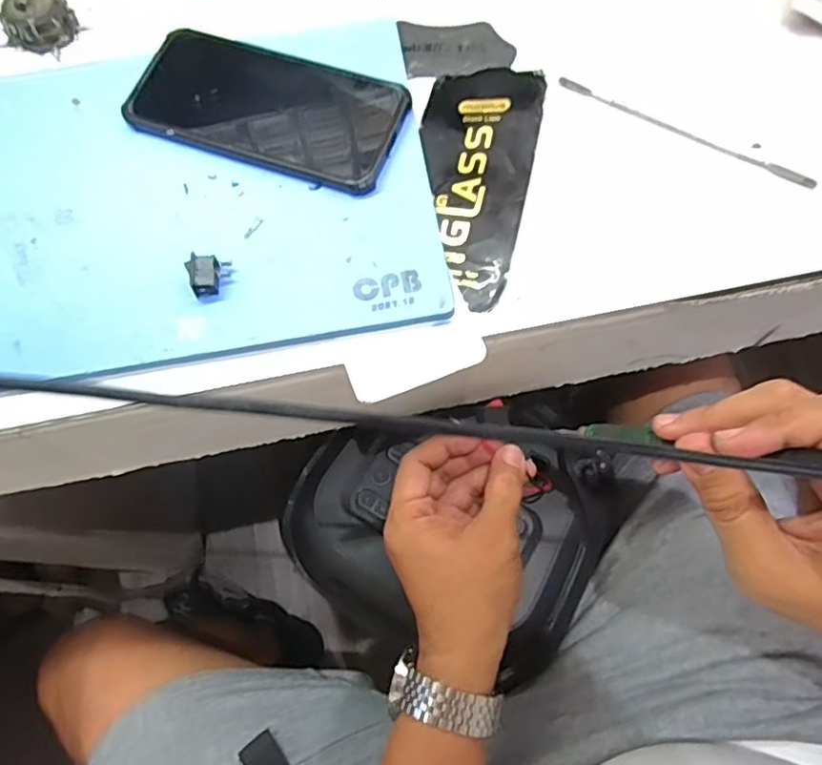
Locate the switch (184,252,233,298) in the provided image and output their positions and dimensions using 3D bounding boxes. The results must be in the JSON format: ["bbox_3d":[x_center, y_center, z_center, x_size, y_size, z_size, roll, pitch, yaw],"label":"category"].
[{"bbox_3d":[-0.110,-0.059,0.332,0.020,0.017,0.019,-8,70,-2],"label":"switch"}]

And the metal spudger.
[{"bbox_3d":[0.165,-0.153,0.366,0.161,0.004,0.008,27,73,11],"label":"metal spudger"}]

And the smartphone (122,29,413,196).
[{"bbox_3d":[-0.088,-0.168,0.367,0.165,0.016,0.080,19,71,8],"label":"smartphone"}]

